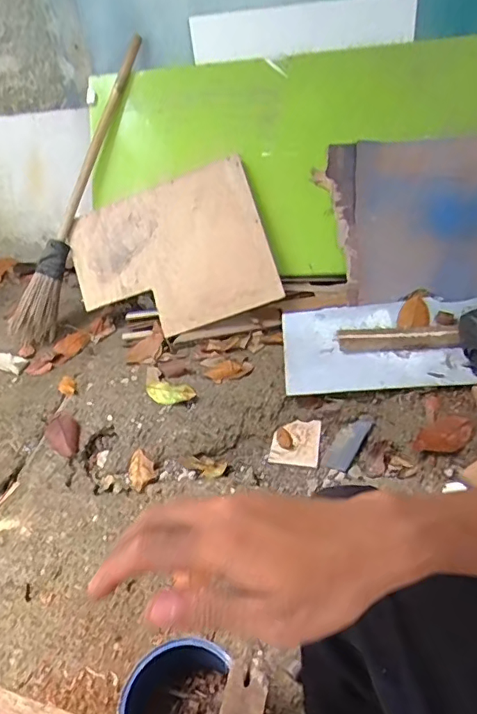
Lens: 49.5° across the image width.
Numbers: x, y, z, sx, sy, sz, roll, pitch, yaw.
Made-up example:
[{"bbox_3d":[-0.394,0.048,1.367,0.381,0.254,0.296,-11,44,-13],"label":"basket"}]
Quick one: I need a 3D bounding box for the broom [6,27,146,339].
[{"bbox_3d":[-0.432,-0.445,1.434,0.116,0.099,0.860,22,90,30],"label":"broom"}]

